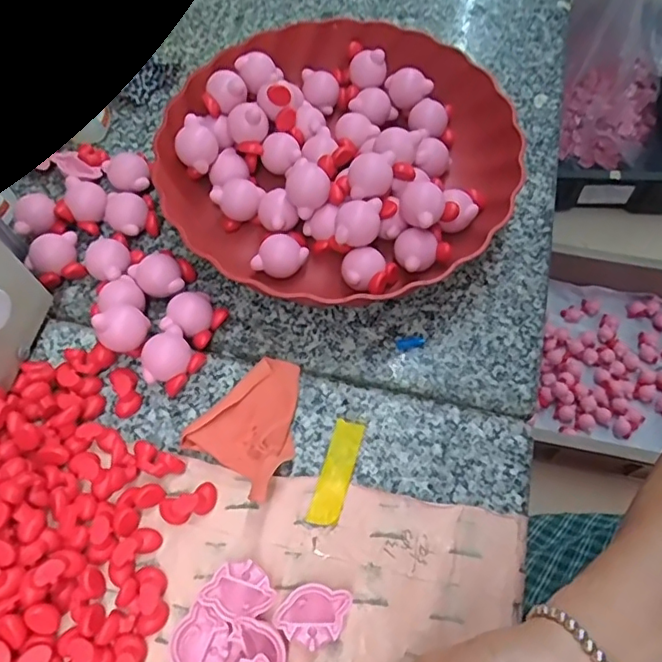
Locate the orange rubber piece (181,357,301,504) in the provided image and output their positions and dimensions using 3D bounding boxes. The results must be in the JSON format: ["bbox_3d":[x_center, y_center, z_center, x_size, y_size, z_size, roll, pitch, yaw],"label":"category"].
[{"bbox_3d":[-0.040,0.049,0.327,0.061,0.023,0.075,34,67,13],"label":"orange rubber piece"}]

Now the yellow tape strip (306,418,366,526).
[{"bbox_3d":[0.004,0.080,0.326,0.017,0.004,0.062,16,59,5],"label":"yellow tape strip"}]

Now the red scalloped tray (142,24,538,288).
[{"bbox_3d":[0.004,-0.126,0.400,0.242,0.044,0.232,-6,64,-6],"label":"red scalloped tray"}]

